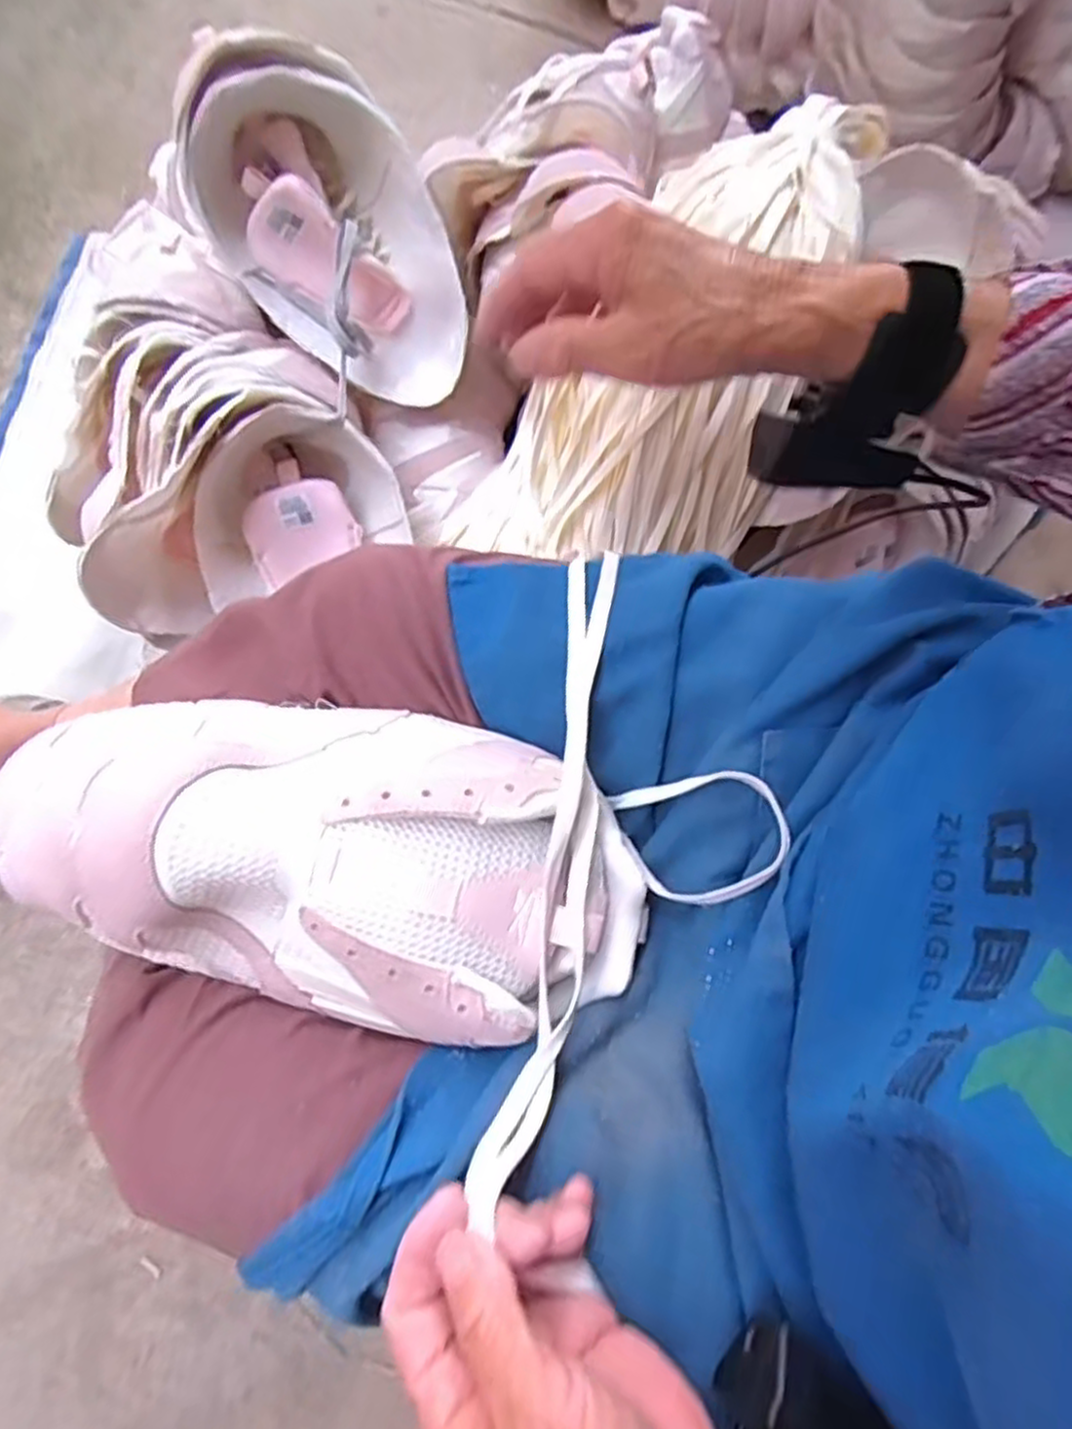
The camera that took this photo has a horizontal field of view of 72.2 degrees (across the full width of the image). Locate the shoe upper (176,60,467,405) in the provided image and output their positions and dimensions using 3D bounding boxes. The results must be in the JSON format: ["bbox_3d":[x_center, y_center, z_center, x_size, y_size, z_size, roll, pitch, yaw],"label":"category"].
[{"bbox_3d":[-0.150,-0.370,0.577,0.161,0.115,0.258,-41,108,4],"label":"shoe upper"}]

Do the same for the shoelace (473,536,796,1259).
[{"bbox_3d":[0.051,0.062,0.337,0.115,0.064,0.288,11,69,4],"label":"shoelace"}]

